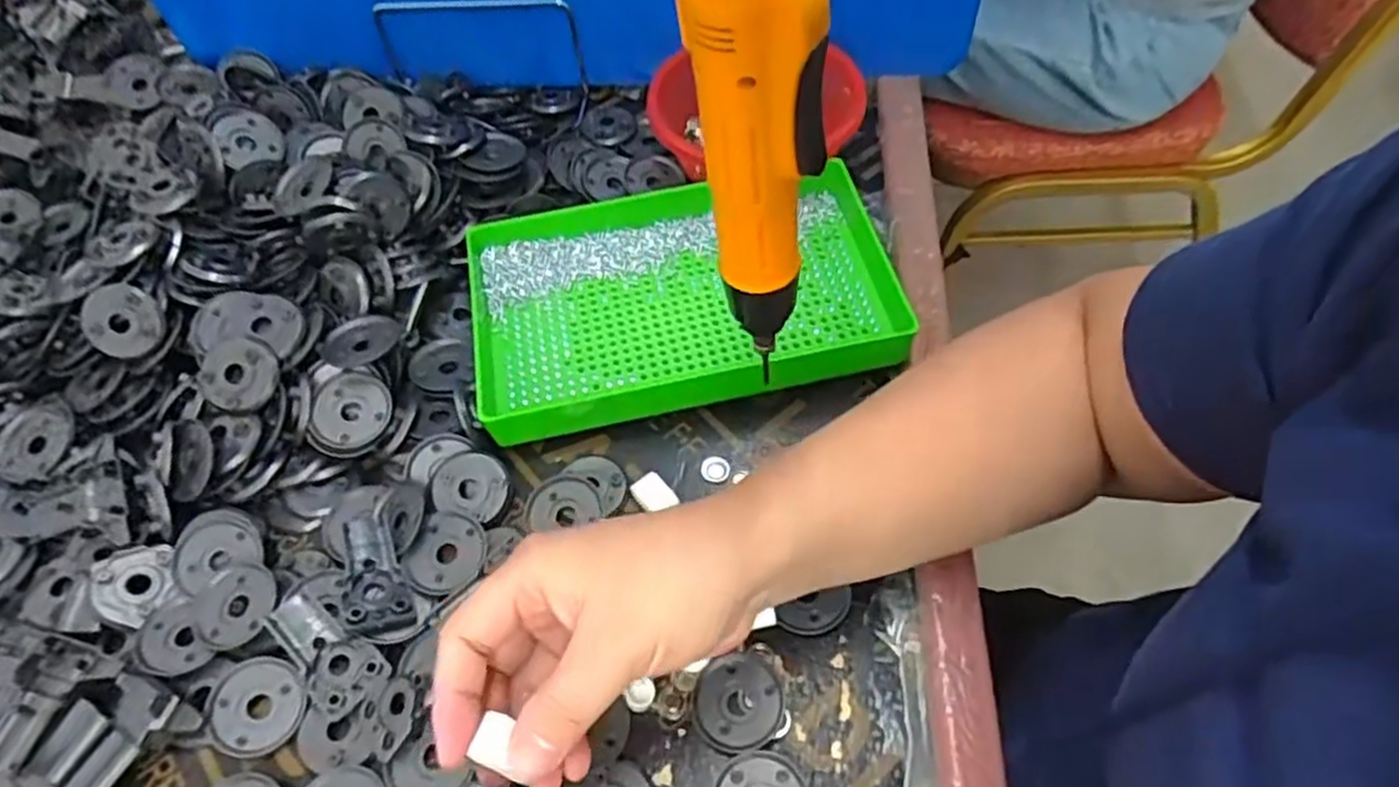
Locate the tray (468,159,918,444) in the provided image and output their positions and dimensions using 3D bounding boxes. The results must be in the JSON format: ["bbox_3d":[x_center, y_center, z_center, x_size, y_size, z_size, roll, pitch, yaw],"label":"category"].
[{"bbox_3d":[-0.010,-0.062,0.479,0.251,0.028,0.148,-12,57,-4],"label":"tray"}]

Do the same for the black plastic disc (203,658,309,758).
[{"bbox_3d":[-0.212,0.150,0.378,0.042,0.010,0.043,-2,56,3],"label":"black plastic disc"}]

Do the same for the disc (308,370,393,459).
[{"bbox_3d":[-0.192,0.011,0.436,0.041,0.008,0.047,5,74,-3],"label":"disc"}]

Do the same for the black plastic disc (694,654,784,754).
[{"bbox_3d":[0.019,0.143,0.366,0.041,0.009,0.042,-2,56,3],"label":"black plastic disc"}]

